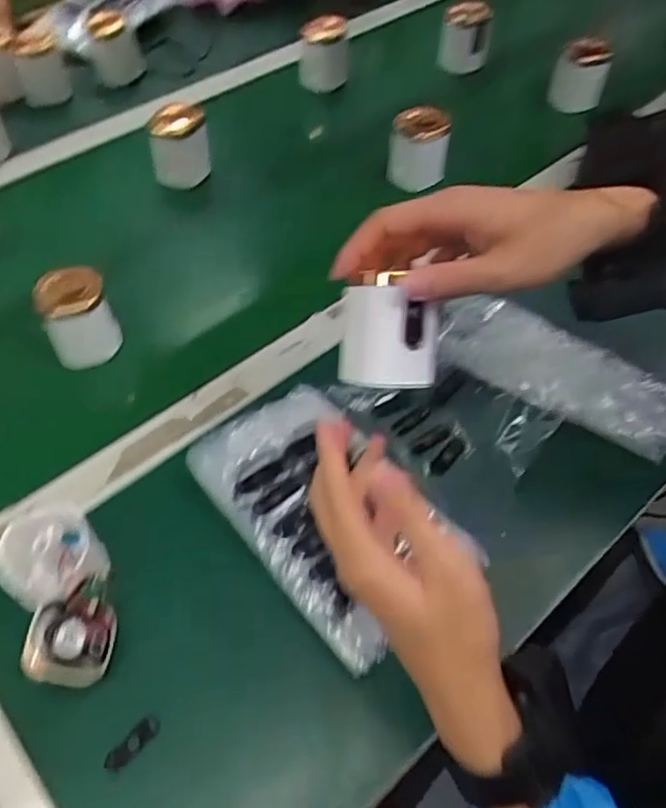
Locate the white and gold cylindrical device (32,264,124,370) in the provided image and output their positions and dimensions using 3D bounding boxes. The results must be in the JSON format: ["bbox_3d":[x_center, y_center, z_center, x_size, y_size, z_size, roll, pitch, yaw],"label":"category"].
[{"bbox_3d":[-0.234,-0.081,0.601,0.060,0.066,0.065,0,54,0],"label":"white and gold cylindrical device"}]

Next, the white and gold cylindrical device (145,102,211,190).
[{"bbox_3d":[-0.180,-0.307,0.770,0.063,0.070,0.057,-6,54,-5],"label":"white and gold cylindrical device"}]

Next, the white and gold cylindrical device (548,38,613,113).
[{"bbox_3d":[0.322,-0.427,0.853,0.066,0.074,0.063,0,54,0],"label":"white and gold cylindrical device"}]

